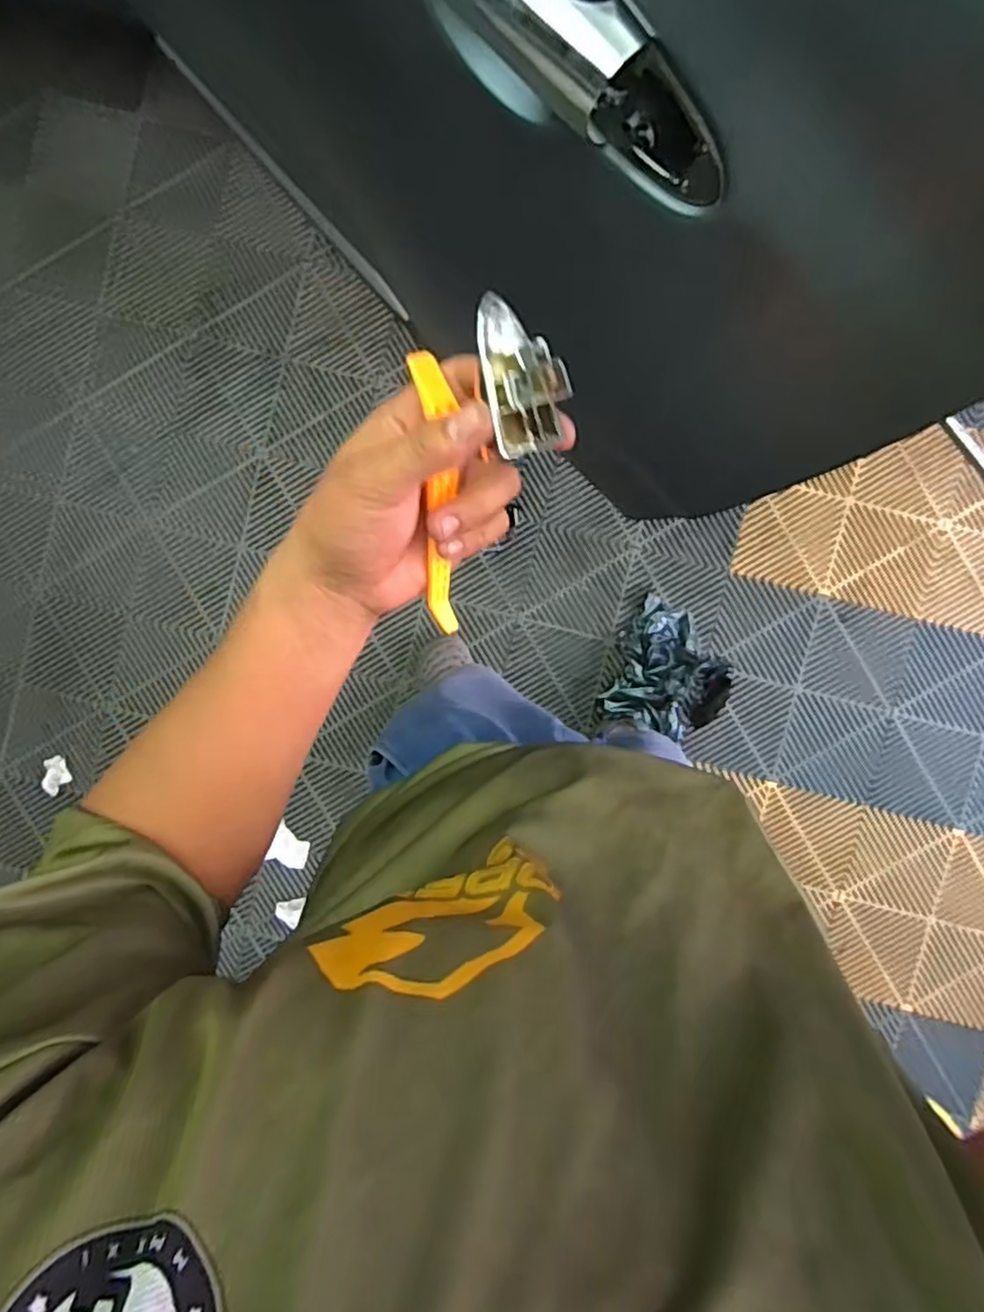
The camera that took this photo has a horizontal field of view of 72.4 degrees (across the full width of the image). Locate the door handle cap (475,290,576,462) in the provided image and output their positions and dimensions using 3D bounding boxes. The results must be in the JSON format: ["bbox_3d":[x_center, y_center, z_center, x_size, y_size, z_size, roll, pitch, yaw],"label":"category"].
[{"bbox_3d":[0.014,-0.112,0.268,0.033,0.015,0.058,-11,94,3],"label":"door handle cap"}]

